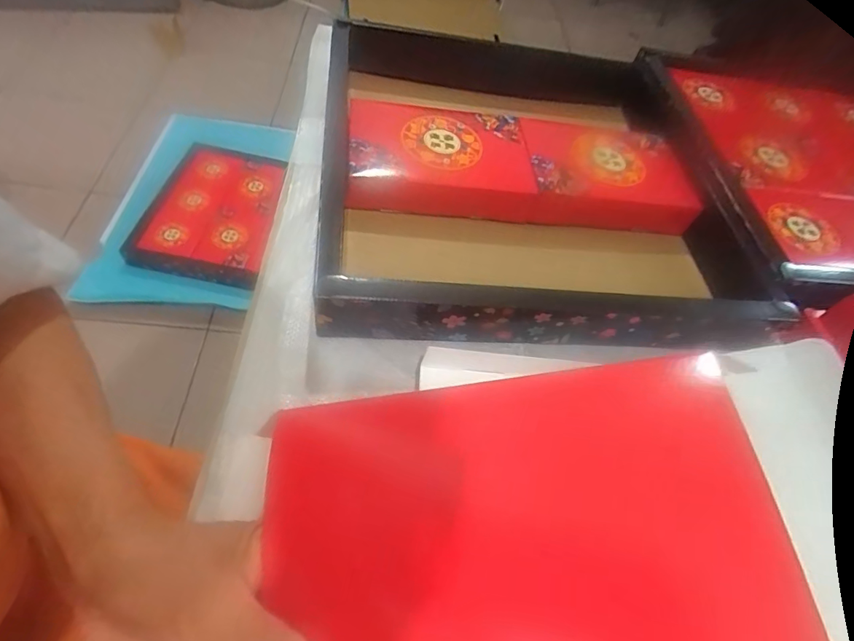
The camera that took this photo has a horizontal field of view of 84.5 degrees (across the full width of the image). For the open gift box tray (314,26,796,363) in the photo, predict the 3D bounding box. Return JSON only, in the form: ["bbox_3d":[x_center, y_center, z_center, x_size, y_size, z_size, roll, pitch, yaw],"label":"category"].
[{"bbox_3d":[0.105,-0.156,0.527,0.421,0.097,0.419,1,57,-10],"label":"open gift box tray"}]

